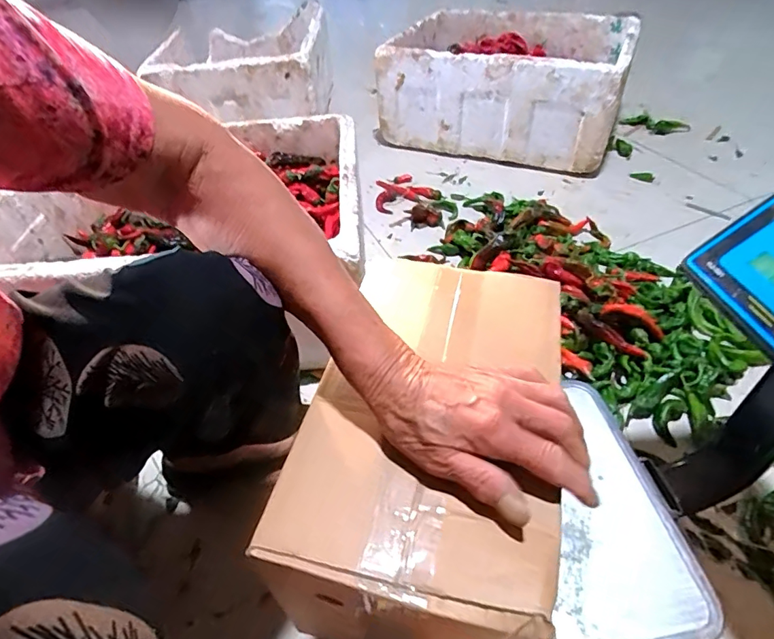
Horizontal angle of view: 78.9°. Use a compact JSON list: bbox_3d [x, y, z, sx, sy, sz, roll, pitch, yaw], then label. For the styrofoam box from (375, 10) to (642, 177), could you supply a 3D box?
[{"bbox_3d":[0.317,-0.657,1.309,0.590,0.260,0.498,12,48,16],"label":"styrofoam box"}]

